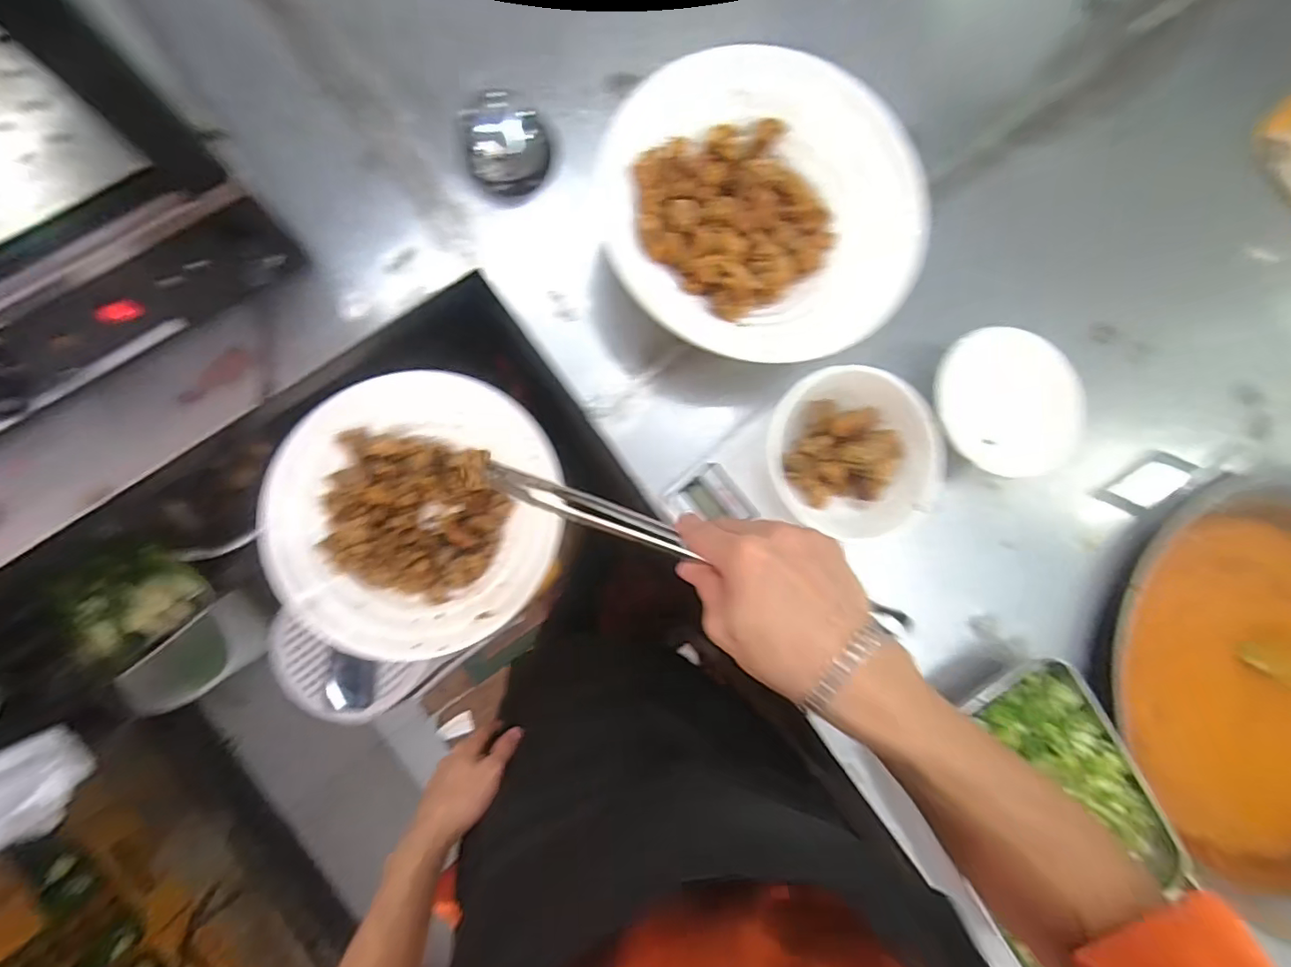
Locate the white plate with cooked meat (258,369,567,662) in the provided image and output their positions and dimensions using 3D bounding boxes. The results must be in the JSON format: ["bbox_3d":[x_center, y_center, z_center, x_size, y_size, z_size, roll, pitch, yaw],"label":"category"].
[{"bbox_3d":[-0.242,0.030,0.593,0.291,0.073,0.284,1,85,-6],"label":"white plate with cooked meat"}]

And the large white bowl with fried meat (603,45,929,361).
[{"bbox_3d":[0.114,-0.265,0.530,0.292,0.087,0.294,1,85,-6],"label":"large white bowl with fried meat"}]

